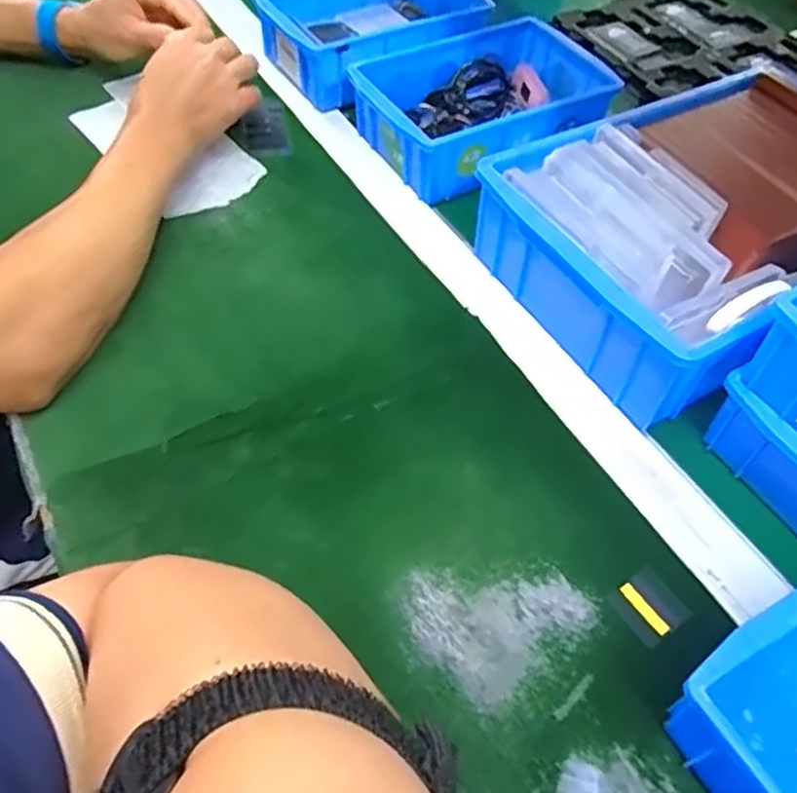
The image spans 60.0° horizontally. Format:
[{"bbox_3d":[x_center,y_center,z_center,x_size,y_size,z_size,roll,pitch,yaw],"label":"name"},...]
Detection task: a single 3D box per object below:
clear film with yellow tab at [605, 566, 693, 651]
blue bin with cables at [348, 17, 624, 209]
[{"bbox_3d":[0.131,0.110,0.361,0.030,0.004,0.032,-33,60,-17],"label":"clear film with yellow tab"},{"bbox_3d":[0.076,-0.255,0.601,0.205,0.055,0.154,-21,57,-16],"label":"blue bin with cables"}]

